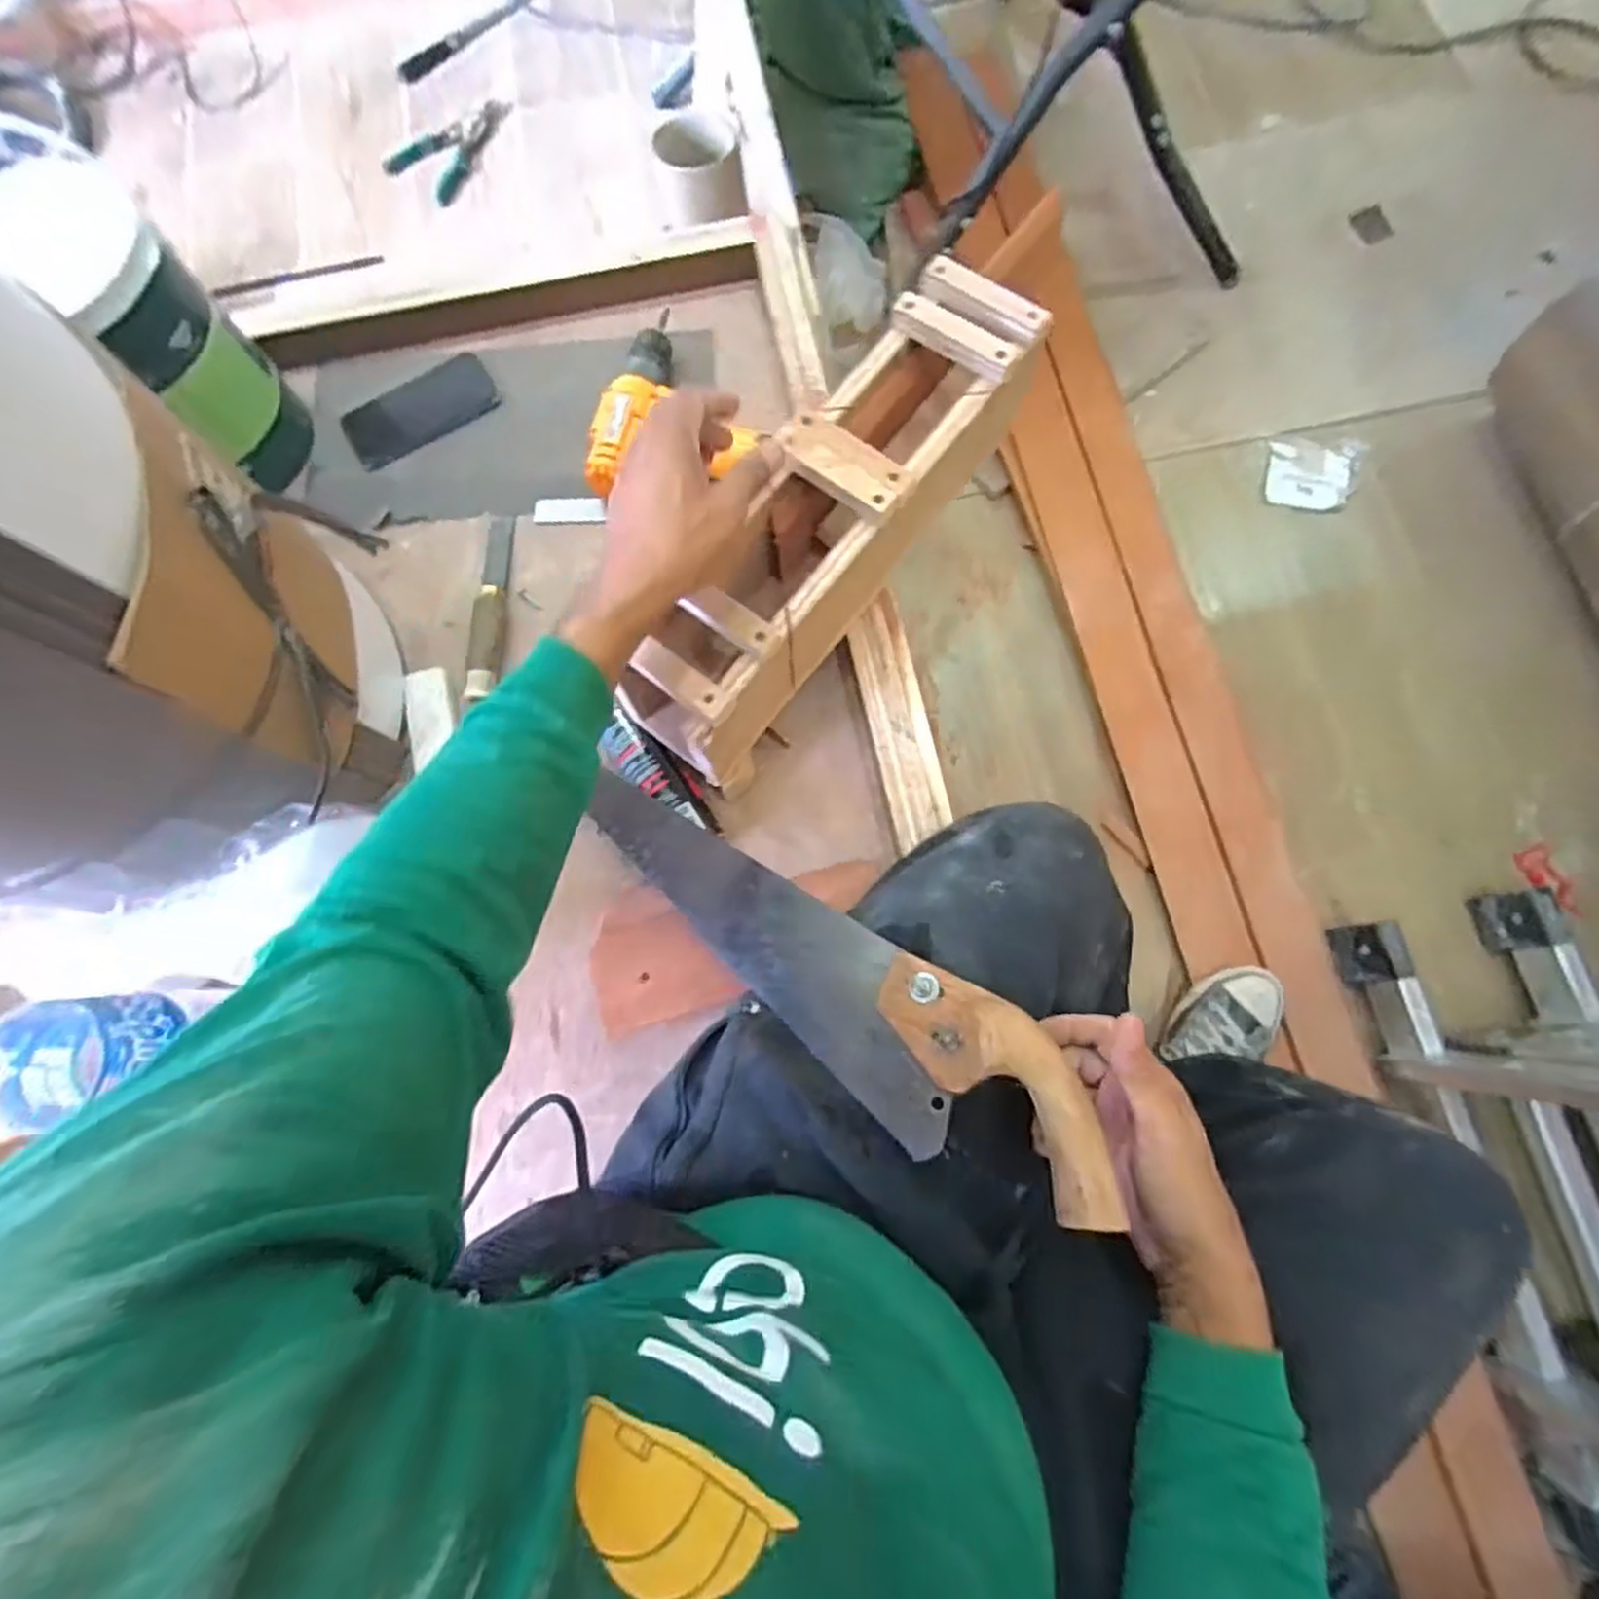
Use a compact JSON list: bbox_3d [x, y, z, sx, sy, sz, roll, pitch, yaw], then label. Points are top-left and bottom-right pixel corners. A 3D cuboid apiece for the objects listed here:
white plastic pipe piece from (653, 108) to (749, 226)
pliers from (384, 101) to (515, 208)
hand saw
[{"bbox_3d":[-0.126,-0.824,0.976,0.106,0.089,0.102,0,77,2],"label":"white plastic pipe piece"},{"bbox_3d":[-0.620,-1.138,1.299,0.159,0.013,0.225,22,78,7],"label":"pliers"},{"bbox_3d":[0.004,0.110,0.511,0.445,0.026,0.098,32,79,30],"label":"hand saw"}]

